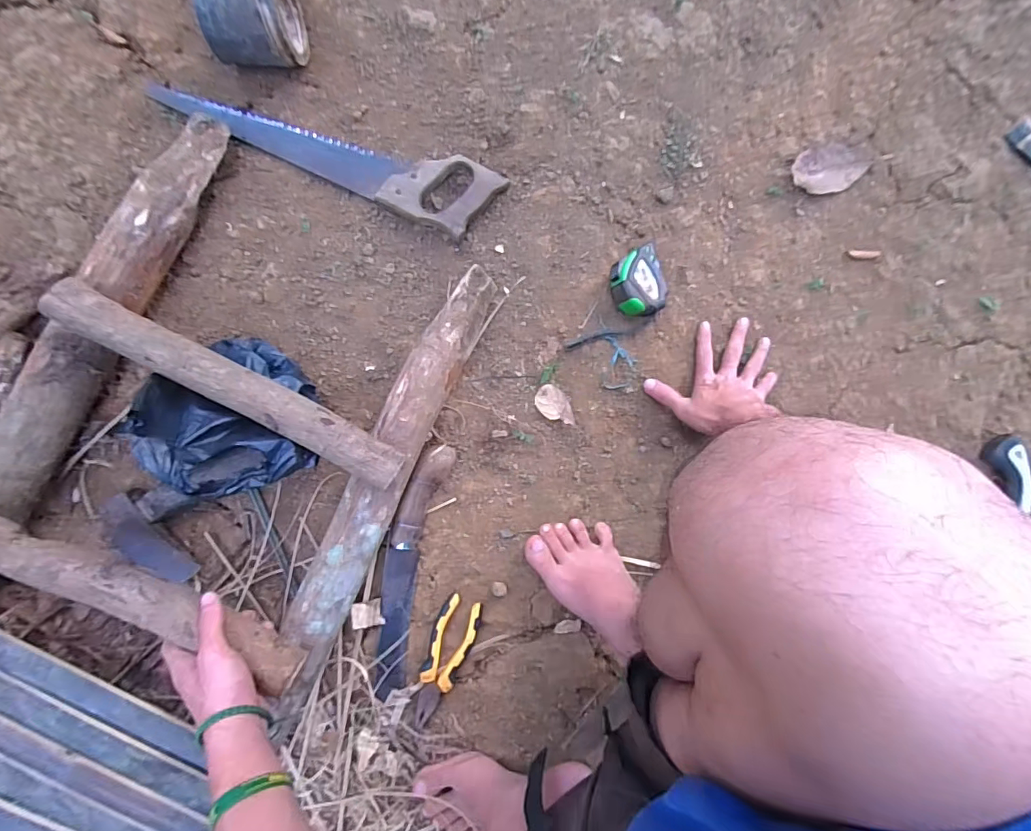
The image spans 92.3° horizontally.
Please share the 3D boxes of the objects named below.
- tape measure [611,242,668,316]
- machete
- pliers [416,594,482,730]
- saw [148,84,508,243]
[{"bbox_3d":[0.150,-0.161,0.614,0.063,0.042,0.082,-17,88,-5],"label":"tape measure"},{"bbox_3d":[-0.128,0.180,0.587,0.049,0.034,0.293,12,86,-3],"label":"machete"},{"bbox_3d":[-0.087,0.291,0.591,0.050,0.018,0.149,26,86,-2],"label":"pliers"},{"bbox_3d":[-0.216,-0.324,0.589,0.404,0.020,0.092,23,86,-2],"label":"saw"}]

